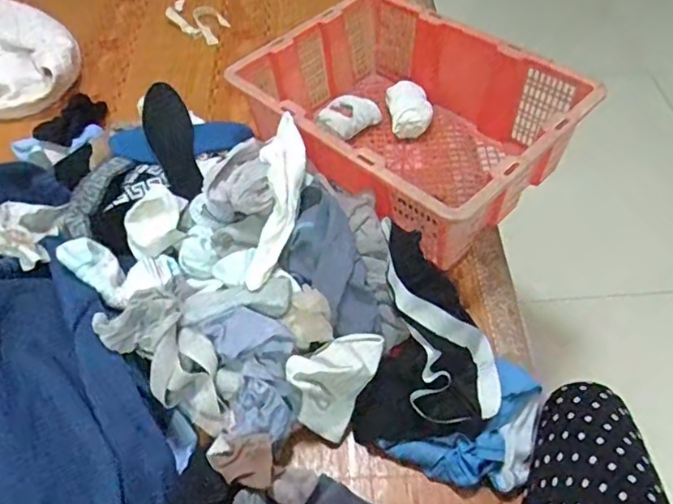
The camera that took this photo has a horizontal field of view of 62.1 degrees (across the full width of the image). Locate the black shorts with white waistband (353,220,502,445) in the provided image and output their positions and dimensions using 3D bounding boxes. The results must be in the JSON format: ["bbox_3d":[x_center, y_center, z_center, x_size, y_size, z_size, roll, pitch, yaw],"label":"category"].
[{"bbox_3d":[0.120,0.102,0.686,0.164,0.129,0.253,8,54,11],"label":"black shorts with white waistband"}]

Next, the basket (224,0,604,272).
[{"bbox_3d":[0.118,-0.218,0.911,0.376,0.181,0.478,-39,59,-22],"label":"basket"}]

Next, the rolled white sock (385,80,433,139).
[{"bbox_3d":[0.132,-0.252,1.001,0.073,0.052,0.111,-8,53,-1],"label":"rolled white sock"}]

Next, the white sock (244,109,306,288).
[{"bbox_3d":[-0.081,-0.074,0.737,0.077,0.079,0.254,4,70,8],"label":"white sock"}]

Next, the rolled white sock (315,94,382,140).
[{"bbox_3d":[0.021,-0.237,0.989,0.074,0.053,0.106,35,63,27],"label":"rolled white sock"}]

